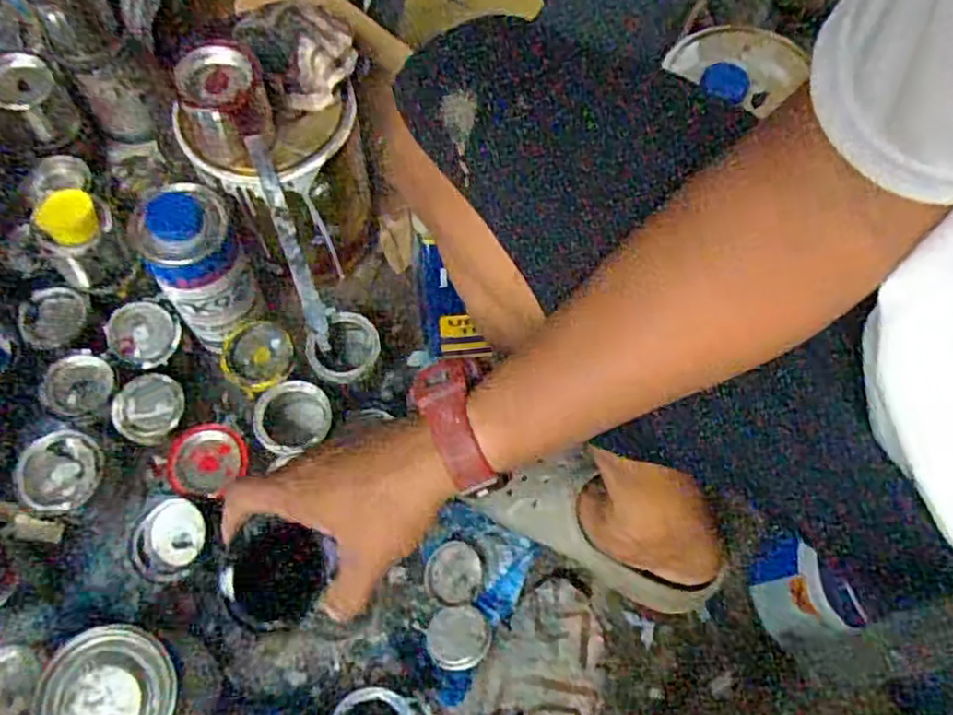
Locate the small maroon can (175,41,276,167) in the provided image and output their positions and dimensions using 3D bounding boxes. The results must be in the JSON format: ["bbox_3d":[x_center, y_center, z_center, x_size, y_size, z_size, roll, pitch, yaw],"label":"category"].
[{"bbox_3d":[-0.215,-0.218,0.616,0.071,0.067,0.070,-15,68,-8],"label":"small maroon can"}]

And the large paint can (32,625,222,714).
[{"bbox_3d":[-0.280,0.278,0.586,0.096,0.131,0.102,1,67,-1],"label":"large paint can"}]

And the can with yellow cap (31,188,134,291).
[{"bbox_3d":[-0.383,-0.109,0.701,0.071,0.093,0.061,-34,72,-15],"label":"can with yellow cap"}]

